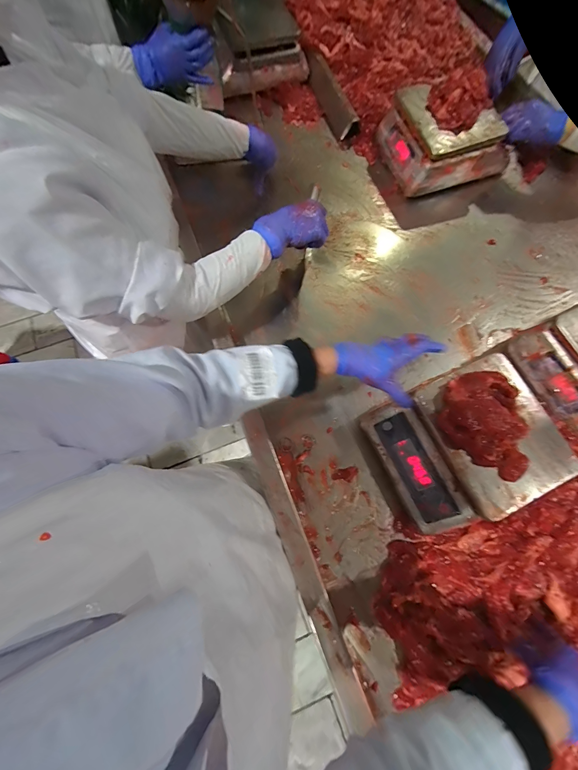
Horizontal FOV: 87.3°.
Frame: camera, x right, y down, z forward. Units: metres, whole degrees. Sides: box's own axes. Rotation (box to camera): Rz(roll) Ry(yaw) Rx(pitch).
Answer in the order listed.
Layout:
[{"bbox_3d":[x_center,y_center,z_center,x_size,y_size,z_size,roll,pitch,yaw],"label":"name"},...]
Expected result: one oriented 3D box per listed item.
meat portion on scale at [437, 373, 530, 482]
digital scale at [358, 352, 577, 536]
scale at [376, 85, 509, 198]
[{"bbox_3d":[0.300,0.057,0.473,0.123,0.049,0.160,3,73,2],"label":"meat portion on scale"},{"bbox_3d":[0.303,0.092,0.516,0.273,0.083,0.230,-26,74,-7],"label":"digital scale"},{"bbox_3d":[0.382,-0.610,0.749,0.265,0.118,0.226,-18,73,-4],"label":"scale"}]

